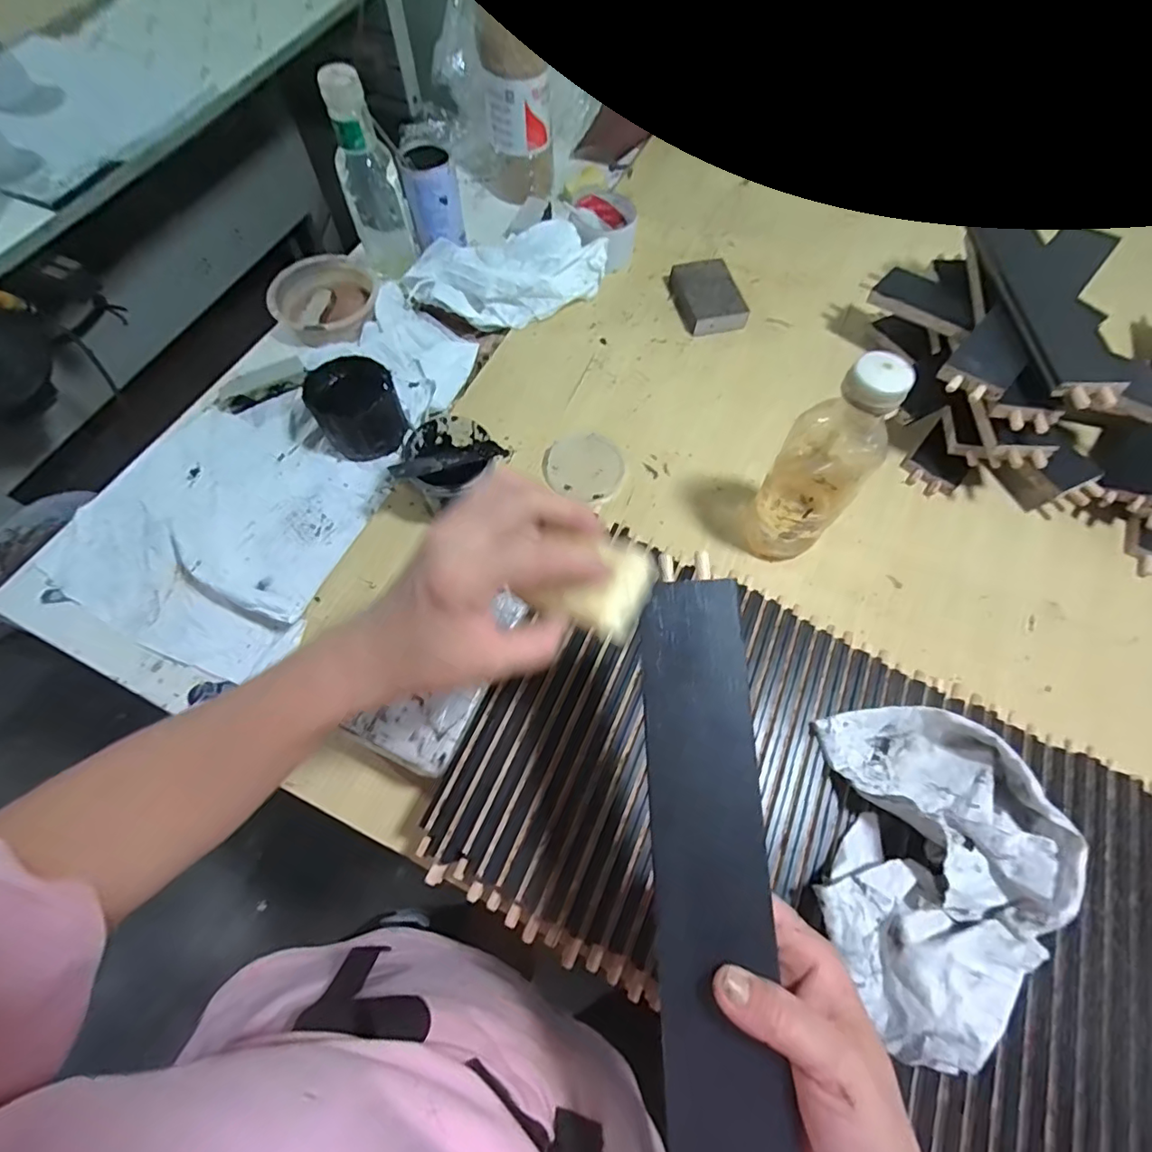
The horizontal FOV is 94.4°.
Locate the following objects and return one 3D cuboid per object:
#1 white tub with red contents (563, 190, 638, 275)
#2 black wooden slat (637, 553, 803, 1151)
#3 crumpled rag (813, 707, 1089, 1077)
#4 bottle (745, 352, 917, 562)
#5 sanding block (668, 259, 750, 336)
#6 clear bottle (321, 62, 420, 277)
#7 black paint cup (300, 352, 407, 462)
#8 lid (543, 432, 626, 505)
[{"bbox_3d":[0.035,-0.440,0.683,0.083,0.057,0.089,0,66,0],"label":"white tub with red contents"},{"bbox_3d":[0.064,0.138,0.257,0.055,0.009,0.293,0,75,-1],"label":"black wooden slat"},{"bbox_3d":[0.238,0.190,0.345,0.146,0.063,0.202,15,66,6],"label":"crumpled rag"},{"bbox_3d":[0.203,-0.080,0.445,0.071,0.212,0.056,9,67,3],"label":"bottle"},{"bbox_3d":[0.163,-0.346,0.665,0.073,0.021,0.105,-12,67,-6],"label":"sanding block"},{"bbox_3d":[-0.242,-0.465,0.621,0.063,0.184,0.050,-30,70,-13],"label":"clear bottle"},{"bbox_3d":[-0.231,-0.176,0.568,0.091,0.064,0.094,-23,69,-10],"label":"black paint cup"},{"bbox_3d":[0.010,-0.117,0.566,0.084,0.014,0.084,0,66,0],"label":"lid"}]

